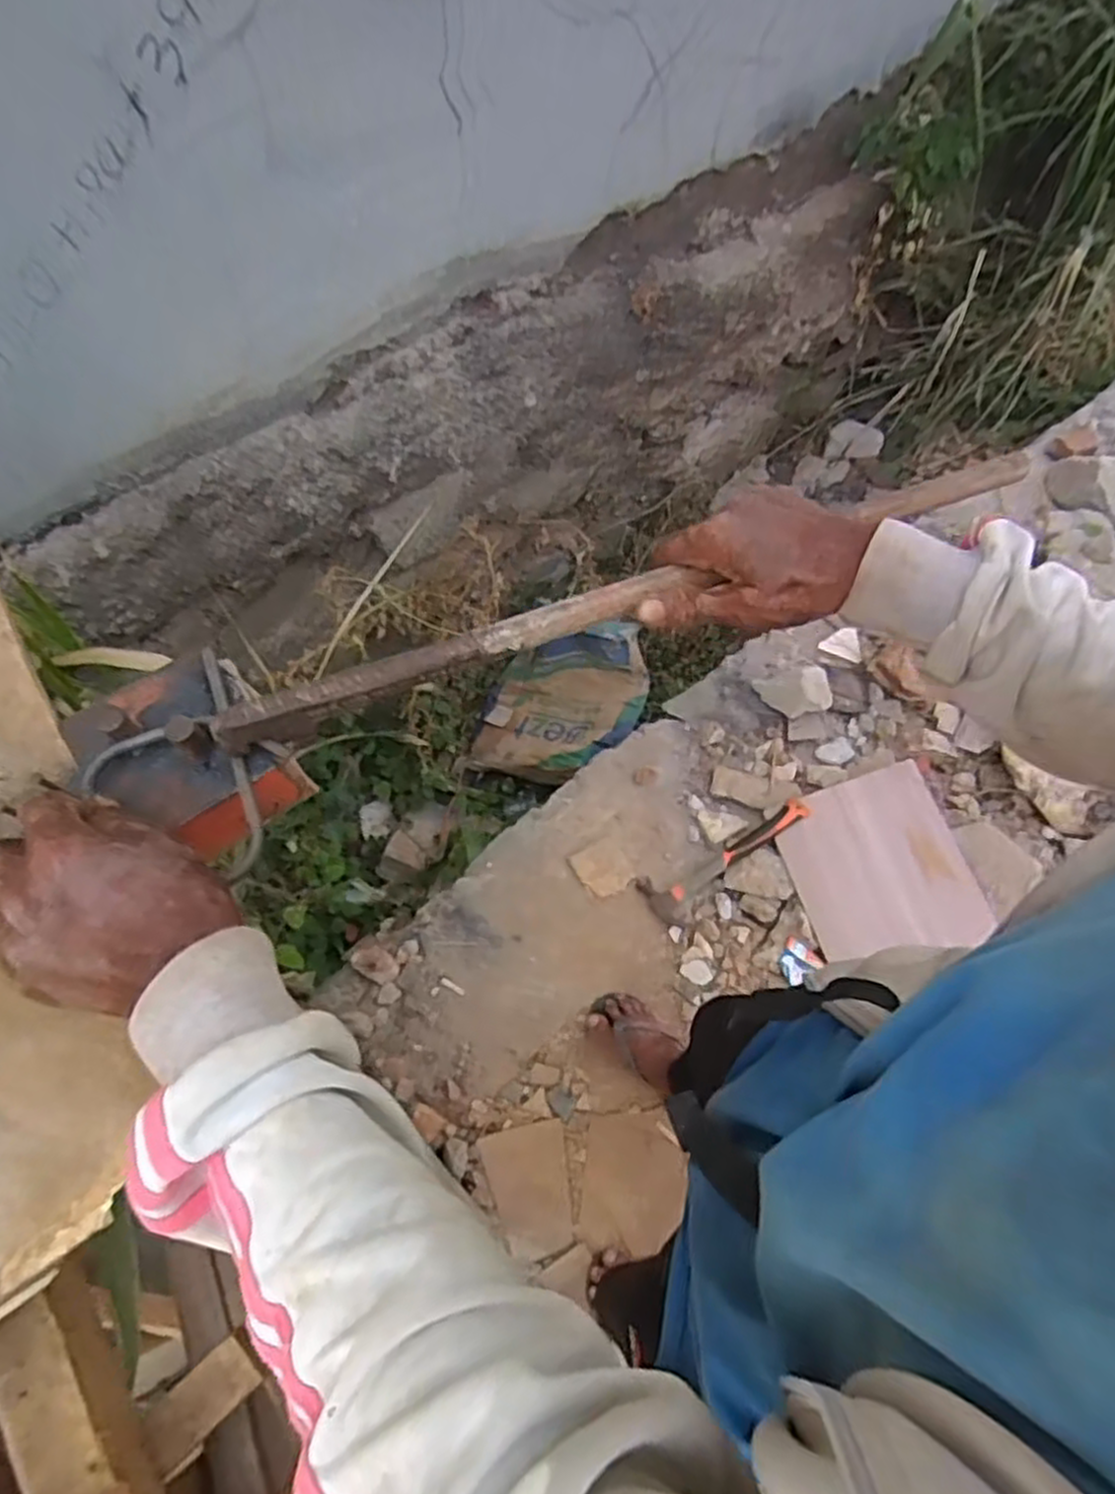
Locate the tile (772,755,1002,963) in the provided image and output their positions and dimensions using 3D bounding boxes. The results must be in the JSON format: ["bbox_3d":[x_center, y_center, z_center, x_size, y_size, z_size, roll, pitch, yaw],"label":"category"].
[{"bbox_3d":[0.567,0.210,1.372,0.284,0.026,0.318,-20,75,3],"label":"tile"}]

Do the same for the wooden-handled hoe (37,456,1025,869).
[{"bbox_3d":[0.026,-0.084,0.478,0.623,0.085,0.124,-21,67,-9],"label":"wooden-handled hoe"}]

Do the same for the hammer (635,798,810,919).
[{"bbox_3d":[0.308,0.194,1.429,0.340,0.071,0.081,-32,69,-2],"label":"hammer"}]

